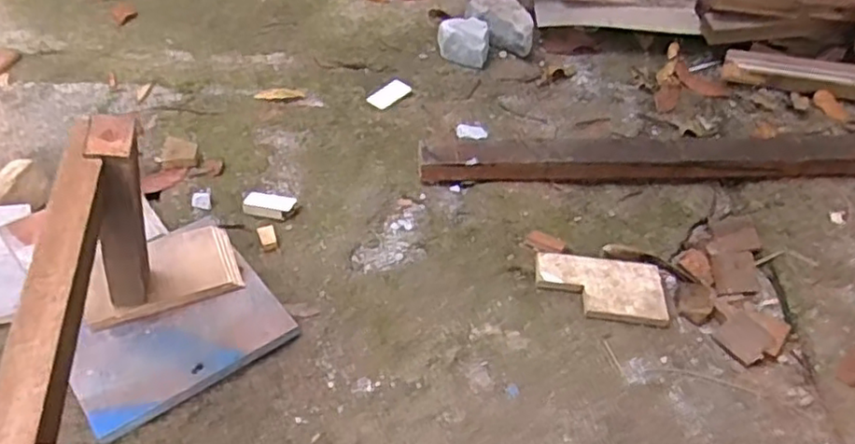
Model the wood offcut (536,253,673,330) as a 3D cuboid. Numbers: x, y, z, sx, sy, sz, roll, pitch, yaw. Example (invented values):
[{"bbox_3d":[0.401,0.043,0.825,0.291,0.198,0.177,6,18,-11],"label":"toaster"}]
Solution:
[{"bbox_3d":[0.243,0.092,0.931,0.174,0.021,0.104,7,46,2],"label":"wood offcut"}]

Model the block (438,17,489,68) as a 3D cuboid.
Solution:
[{"bbox_3d":[0.070,-0.357,1.311,0.103,0.077,0.065,7,46,2],"label":"block"}]

